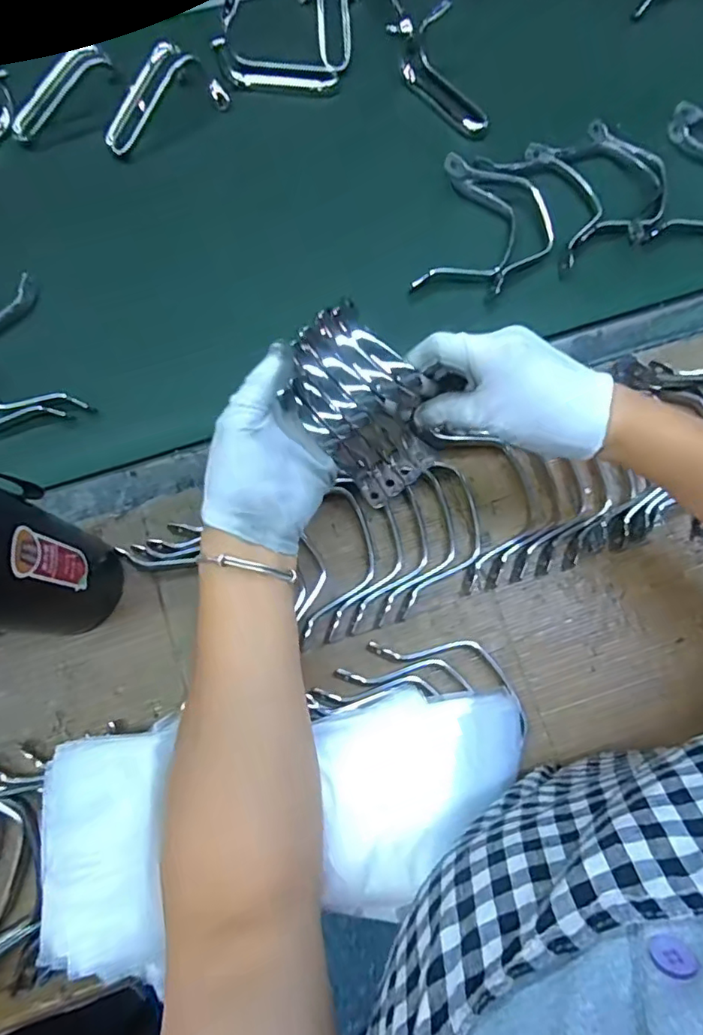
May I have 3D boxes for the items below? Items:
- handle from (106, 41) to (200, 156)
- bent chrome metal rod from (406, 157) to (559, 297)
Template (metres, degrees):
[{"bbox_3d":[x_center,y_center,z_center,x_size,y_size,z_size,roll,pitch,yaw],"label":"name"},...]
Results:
[{"bbox_3d":[-0.198,-0.406,0.546,0.034,0.013,0.117,34,92,10],"label":"handle"},{"bbox_3d":[0.126,-0.257,0.506,0.110,0.014,0.145,14,75,3],"label":"bent chrome metal rod"}]

